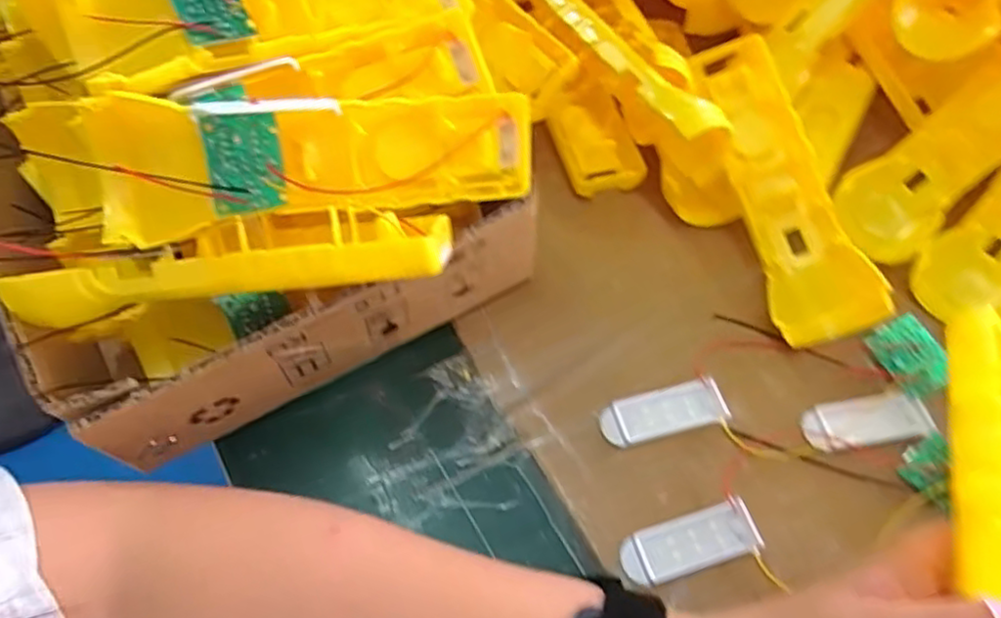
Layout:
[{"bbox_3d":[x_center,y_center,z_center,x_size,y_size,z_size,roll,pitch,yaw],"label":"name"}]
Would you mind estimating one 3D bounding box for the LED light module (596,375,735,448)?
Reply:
[{"bbox_3d":[0.076,0.048,0.314,0.059,0.004,0.022,-12,59,-11],"label":"LED light module"}]

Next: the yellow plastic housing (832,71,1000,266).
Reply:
[{"bbox_3d":[0.242,-0.080,0.363,0.134,0.026,0.049,-38,66,-3],"label":"yellow plastic housing"}]

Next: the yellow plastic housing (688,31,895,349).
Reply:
[{"bbox_3d":[0.140,-0.065,0.347,0.050,0.027,0.164,-13,76,-10],"label":"yellow plastic housing"}]

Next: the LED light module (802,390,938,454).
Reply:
[{"bbox_3d":[0.169,0.052,0.313,0.061,0.006,0.022,-7,59,-9],"label":"LED light module"}]

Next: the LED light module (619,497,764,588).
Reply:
[{"bbox_3d":[0.080,0.099,0.285,0.059,0.005,0.022,-14,60,-13],"label":"LED light module"}]

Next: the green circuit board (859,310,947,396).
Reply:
[{"bbox_3d":[0.197,0.023,0.325,0.026,0.004,0.037,-34,65,17],"label":"green circuit board"}]

